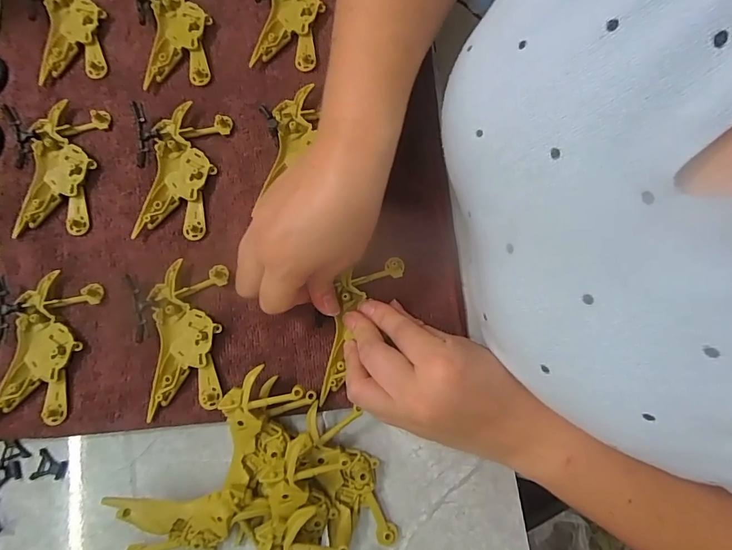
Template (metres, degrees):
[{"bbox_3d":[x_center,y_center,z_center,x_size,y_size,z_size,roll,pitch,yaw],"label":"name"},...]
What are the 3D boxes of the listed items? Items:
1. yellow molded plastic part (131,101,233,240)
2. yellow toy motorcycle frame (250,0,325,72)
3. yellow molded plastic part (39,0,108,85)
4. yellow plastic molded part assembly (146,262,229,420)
[{"bbox_3d":[-0.137,-0.077,0.320,0.048,0.010,0.099,11,80,3],"label":"yellow molded plastic part"},{"bbox_3d":[-0.057,-0.210,0.342,0.049,0.014,0.098,12,80,3],"label":"yellow toy motorcycle frame"},{"bbox_3d":[-0.232,-0.205,0.343,0.048,0.013,0.100,-3,80,0],"label":"yellow molded plastic part"},{"bbox_3d":[-0.124,0.043,0.298,0.049,0.009,0.098,0,80,1],"label":"yellow plastic molded part assembly"}]

